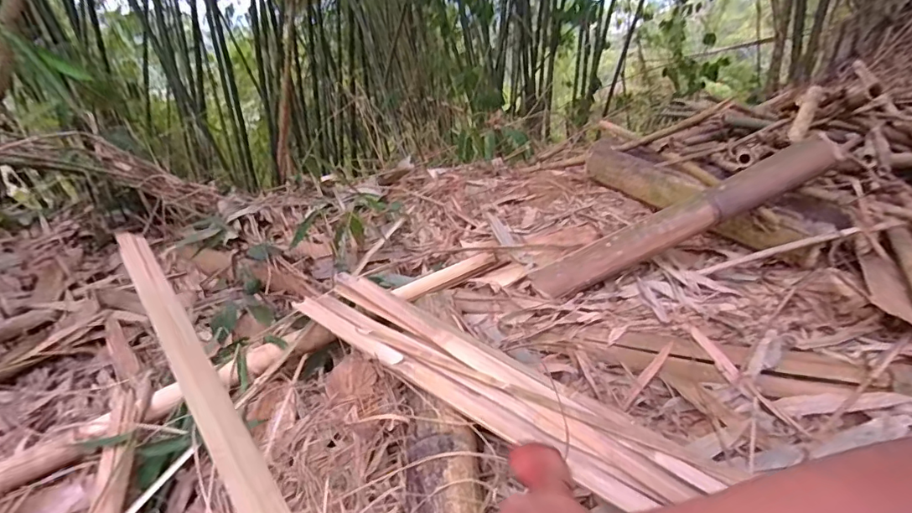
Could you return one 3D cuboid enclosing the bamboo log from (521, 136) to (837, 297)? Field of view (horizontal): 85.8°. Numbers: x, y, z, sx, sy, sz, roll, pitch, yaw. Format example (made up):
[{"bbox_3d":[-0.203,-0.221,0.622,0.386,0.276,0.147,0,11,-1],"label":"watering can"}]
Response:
[{"bbox_3d":[0.521,-0.081,1.127,0.738,0.078,0.077,-26,30,3],"label":"bamboo log"}]

